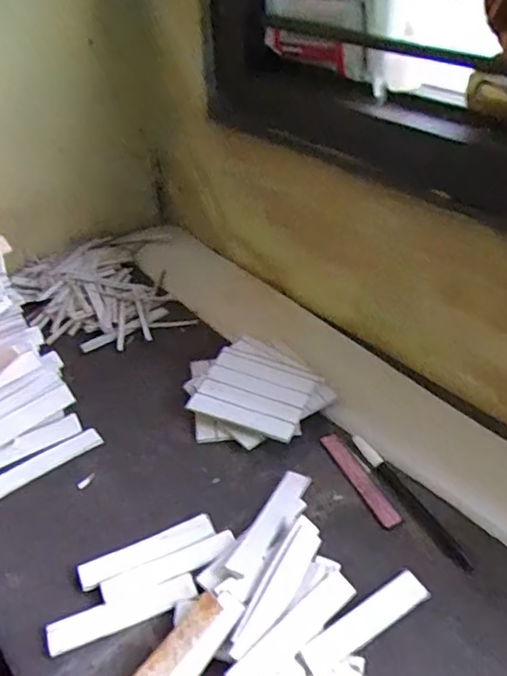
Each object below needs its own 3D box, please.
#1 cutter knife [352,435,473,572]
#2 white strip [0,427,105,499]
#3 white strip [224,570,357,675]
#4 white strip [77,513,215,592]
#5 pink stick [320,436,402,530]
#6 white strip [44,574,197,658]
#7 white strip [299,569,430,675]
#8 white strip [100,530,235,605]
[{"bbox_3d":[0.136,0.139,0.466,0.015,0.010,0.143,-22,45,-22],"label":"cutter knife"},{"bbox_3d":[-0.195,0.117,0.497,0.109,0.006,0.023,-28,47,-27],"label":"white strip"},{"bbox_3d":[0.030,0.205,0.374,0.109,0.004,0.022,-27,61,-32],"label":"white strip"},{"bbox_3d":[-0.085,0.170,0.430,0.107,0.004,0.022,-18,44,-19],"label":"white strip"},{"bbox_3d":[0.097,0.127,0.484,0.019,0.007,0.103,-19,44,-20],"label":"pink stick"},{"bbox_3d":[-0.096,0.202,0.395,0.107,0.004,0.023,-16,43,-17],"label":"white strip"},{"bbox_3d":[0.082,0.205,0.387,0.108,0.004,0.023,-19,55,-26],"label":"white strip"},{"bbox_3d":[-0.065,0.179,0.420,0.106,0.004,0.021,-17,43,-17],"label":"white strip"}]

